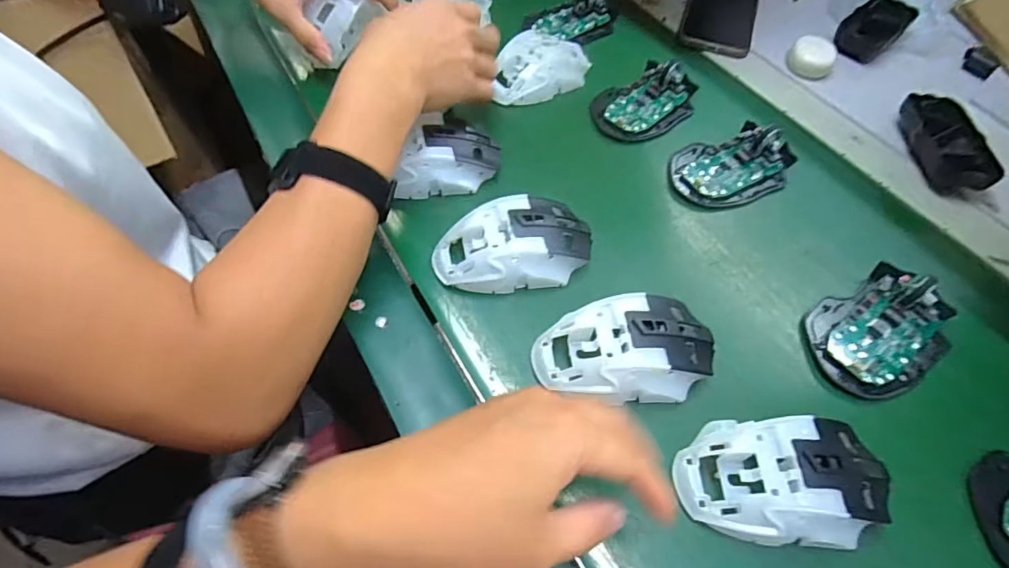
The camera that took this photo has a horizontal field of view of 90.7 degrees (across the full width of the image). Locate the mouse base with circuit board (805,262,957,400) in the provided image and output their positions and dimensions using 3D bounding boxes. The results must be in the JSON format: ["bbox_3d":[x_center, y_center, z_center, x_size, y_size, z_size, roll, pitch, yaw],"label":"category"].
[{"bbox_3d":[0.260,0.030,0.339,0.107,0.027,0.071,-26,61,-17],"label":"mouse base with circuit board"}]

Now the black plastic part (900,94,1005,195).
[{"bbox_3d":[0.399,-0.126,0.453,0.055,0.032,0.114,7,57,3],"label":"black plastic part"}]

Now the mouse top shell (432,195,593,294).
[{"bbox_3d":[0.008,-0.028,0.359,0.116,0.037,0.064,-14,58,-10],"label":"mouse top shell"}]

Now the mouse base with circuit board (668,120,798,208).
[{"bbox_3d":[0.197,-0.105,0.427,0.118,0.024,0.069,-20,59,-14],"label":"mouse base with circuit board"}]

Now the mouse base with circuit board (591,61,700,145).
[{"bbox_3d":[0.135,-0.178,0.467,0.114,0.023,0.071,-33,63,-21],"label":"mouse base with circuit board"}]

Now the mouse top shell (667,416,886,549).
[{"bbox_3d":[0.156,0.107,0.274,0.111,0.034,0.062,4,57,2],"label":"mouse top shell"}]

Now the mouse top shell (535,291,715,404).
[{"bbox_3d":[0.078,0.040,0.314,0.113,0.033,0.062,-3,57,-4],"label":"mouse top shell"}]

